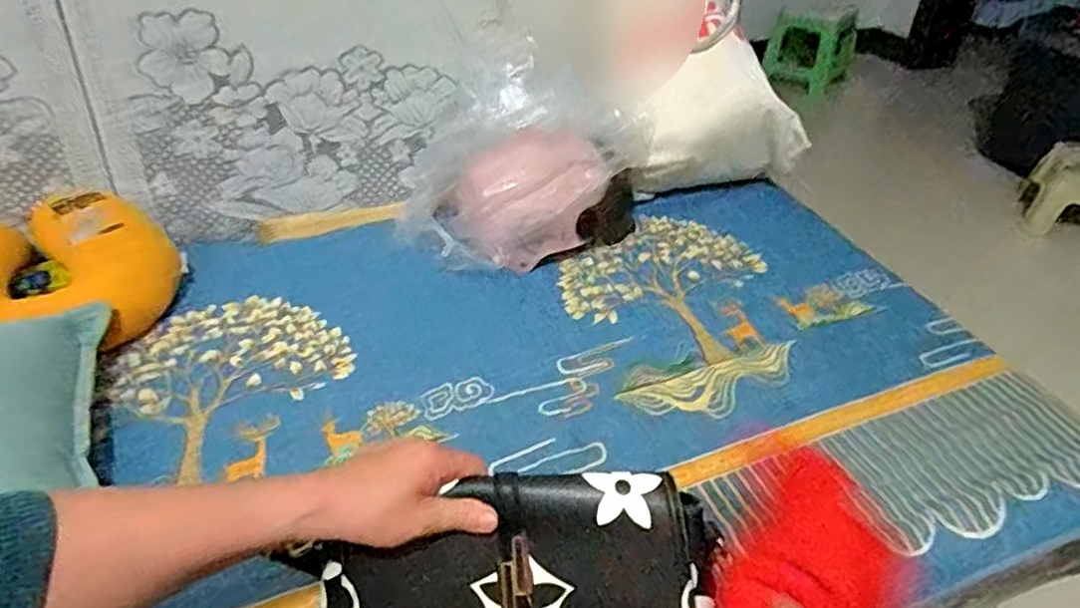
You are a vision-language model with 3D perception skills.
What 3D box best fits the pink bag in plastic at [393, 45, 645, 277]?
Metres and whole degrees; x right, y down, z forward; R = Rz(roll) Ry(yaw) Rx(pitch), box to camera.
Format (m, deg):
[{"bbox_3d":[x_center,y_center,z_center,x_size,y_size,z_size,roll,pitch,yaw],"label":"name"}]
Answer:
[{"bbox_3d":[-0.026,-0.184,0.880,0.348,0.258,0.135,-1,40,-3],"label":"pink bag in plastic"}]

